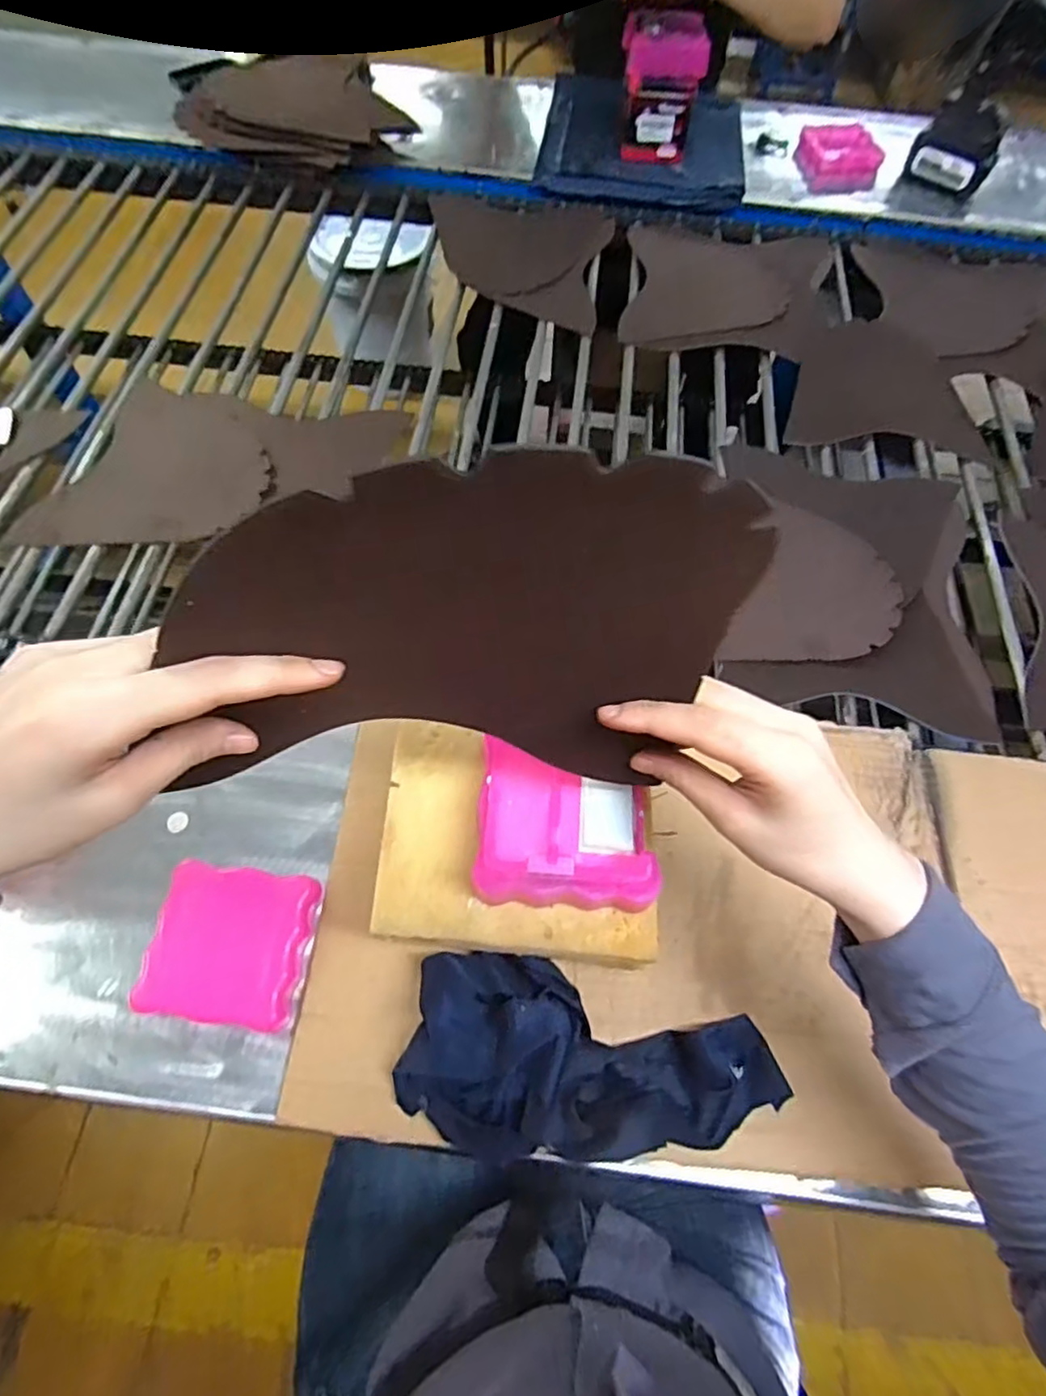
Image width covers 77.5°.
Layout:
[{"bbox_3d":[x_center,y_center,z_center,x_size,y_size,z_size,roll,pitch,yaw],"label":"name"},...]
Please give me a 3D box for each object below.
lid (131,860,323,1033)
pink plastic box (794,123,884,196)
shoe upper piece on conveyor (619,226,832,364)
[{"bbox_3d":[-0.216,0.179,0.478,0.114,0.017,0.104,7,61,2],"label":"lid"},{"bbox_3d":[0.497,-0.840,1.013,0.123,0.054,0.108,-4,61,-4],"label":"pink plastic box"},{"bbox_3d":[0.272,-0.550,0.871,0.264,0.017,0.257,6,64,2],"label":"shoe upper piece on conveyor"}]

